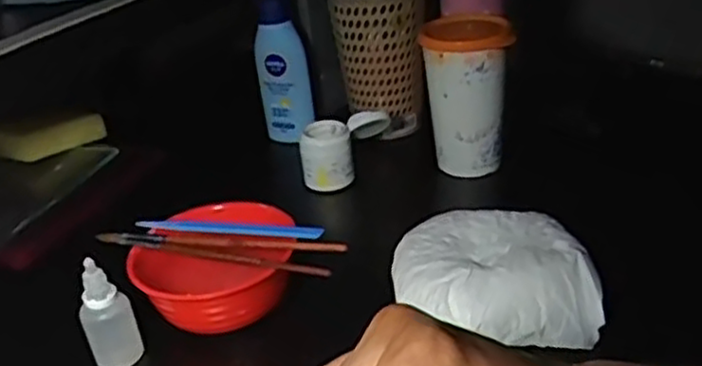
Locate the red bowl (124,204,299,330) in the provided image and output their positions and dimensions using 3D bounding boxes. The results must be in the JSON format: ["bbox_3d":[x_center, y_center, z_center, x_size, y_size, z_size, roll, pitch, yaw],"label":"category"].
[{"bbox_3d":[-0.093,0.058,0.501,0.106,0.053,0.086,-4,28,4],"label":"red bowl"}]

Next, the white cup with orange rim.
[{"bbox_3d":[0.098,-0.076,0.638,0.067,0.125,0.070,-4,28,2],"label":"white cup with orange rim"}]

